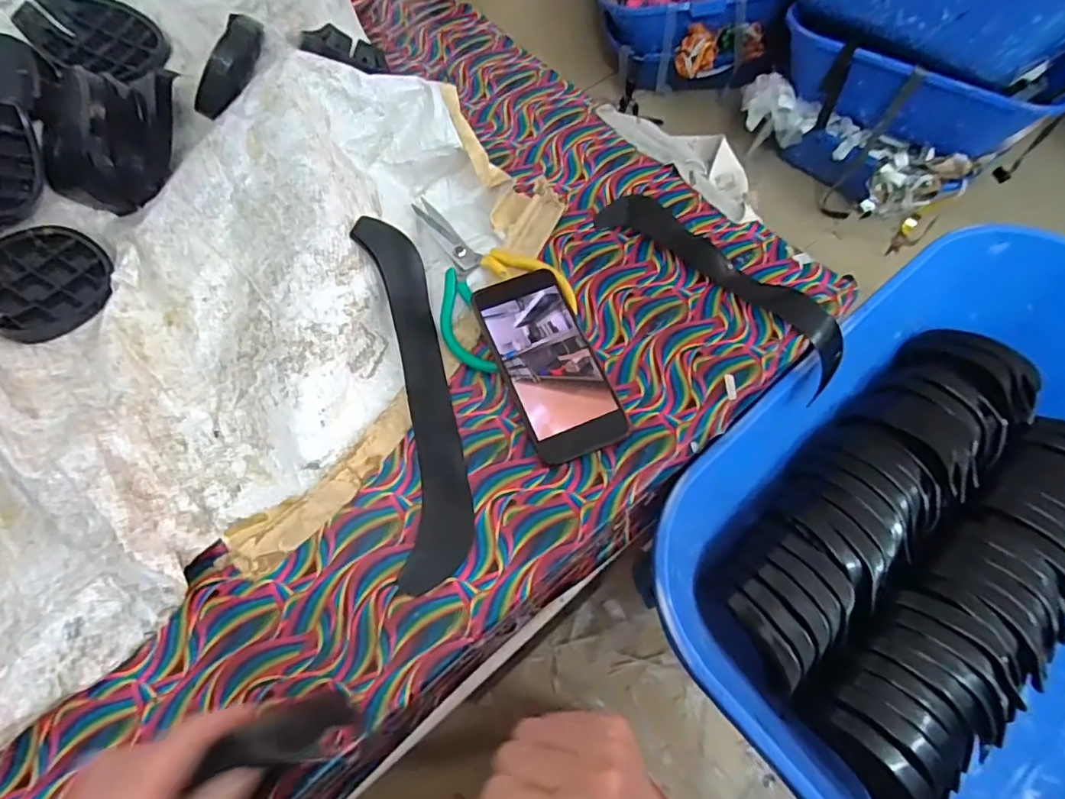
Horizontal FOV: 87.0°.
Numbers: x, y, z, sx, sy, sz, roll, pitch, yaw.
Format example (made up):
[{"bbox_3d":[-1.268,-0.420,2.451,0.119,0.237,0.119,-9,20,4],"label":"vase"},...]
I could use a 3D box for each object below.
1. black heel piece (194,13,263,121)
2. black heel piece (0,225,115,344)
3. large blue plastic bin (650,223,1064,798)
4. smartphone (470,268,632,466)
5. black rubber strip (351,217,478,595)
[{"bbox_3d":[-0.252,-0.281,0.466,0.026,0.033,0.093,22,84,11],"label":"black heel piece"},{"bbox_3d":[-0.394,-0.094,0.448,0.091,0.027,0.105,41,47,-1],"label":"black heel piece"},{"bbox_3d":[0.460,0.167,0.516,0.605,0.183,0.528,-37,69,-16],"label":"large blue plastic bin"},{"bbox_3d":[0.012,-0.031,0.452,0.075,0.008,0.161,-20,70,-11],"label":"smartphone"},{"bbox_3d":[-0.090,-0.008,0.428,0.055,0.053,0.289,-11,64,-4],"label":"black rubber strip"}]

